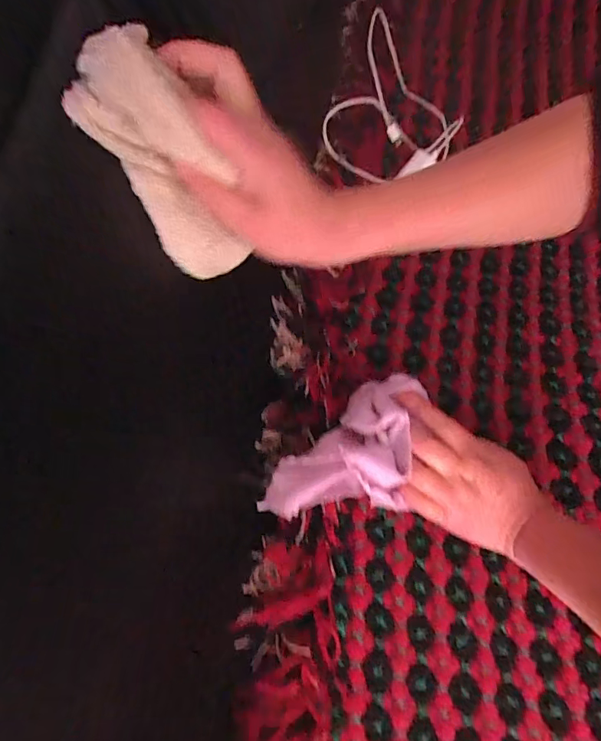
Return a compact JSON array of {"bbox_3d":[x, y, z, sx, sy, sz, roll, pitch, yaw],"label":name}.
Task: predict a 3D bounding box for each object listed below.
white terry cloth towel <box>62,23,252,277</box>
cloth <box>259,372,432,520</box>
[{"bbox_3d":[-0.080,-0.119,0.272,0.059,0.139,0.022,-36,40,-16],"label":"white terry cloth towel"},{"bbox_3d":[0.042,0.065,0.406,0.120,0.039,0.140,10,67,2],"label":"cloth"}]

